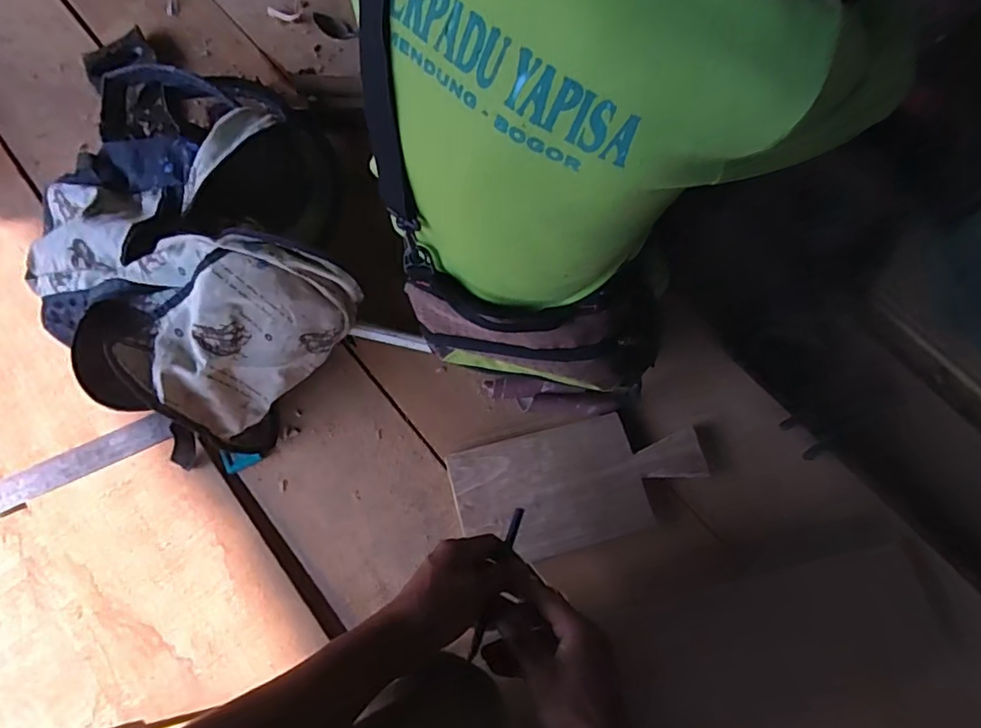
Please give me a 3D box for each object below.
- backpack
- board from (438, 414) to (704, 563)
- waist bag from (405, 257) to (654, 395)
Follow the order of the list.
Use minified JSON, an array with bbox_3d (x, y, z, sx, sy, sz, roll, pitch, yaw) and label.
[{"bbox_3d":[-0.319,-0.090,0.645,0.323,0.207,0.355,-13,71,-8],"label":"backpack"},{"bbox_3d":[0.108,0.142,0.673,0.294,0.020,0.138,-13,72,-6],"label":"board"},{"bbox_3d":[0.050,-0.033,0.582,0.264,0.144,0.104,1,68,-2],"label":"waist bag"}]

